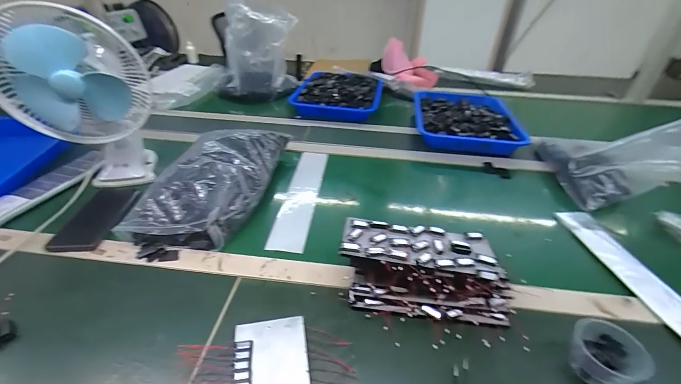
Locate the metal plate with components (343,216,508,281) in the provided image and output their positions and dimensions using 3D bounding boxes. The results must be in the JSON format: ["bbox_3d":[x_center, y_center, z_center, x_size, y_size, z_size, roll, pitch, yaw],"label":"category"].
[{"bbox_3d":[0.104,0.068,0.417,0.198,0.019,0.080,6,36,7],"label":"metal plate with components"}]

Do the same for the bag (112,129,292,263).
[{"bbox_3d":[-0.233,-0.029,0.594,0.185,0.086,0.347,11,37,13],"label":"bag"}]

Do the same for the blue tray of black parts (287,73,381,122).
[{"bbox_3d":[-0.006,-0.319,1.006,0.263,0.047,0.316,7,36,7],"label":"blue tray of black parts"}]

